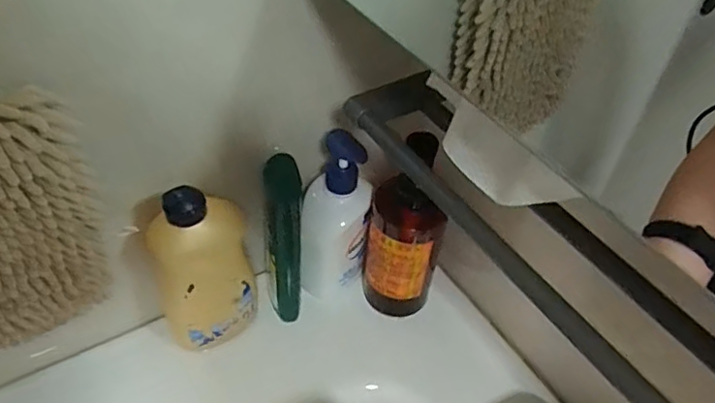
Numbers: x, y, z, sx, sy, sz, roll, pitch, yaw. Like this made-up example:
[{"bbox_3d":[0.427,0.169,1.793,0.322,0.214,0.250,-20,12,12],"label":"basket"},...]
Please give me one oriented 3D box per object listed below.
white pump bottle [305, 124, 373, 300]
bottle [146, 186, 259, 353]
[{"bbox_3d":[-0.020,0.025,0.554,0.059,0.183,0.060,8,46,4],"label":"white pump bottle"},{"bbox_3d":[-0.142,0.060,0.519,0.084,0.201,0.064,-18,50,-20],"label":"bottle"}]

